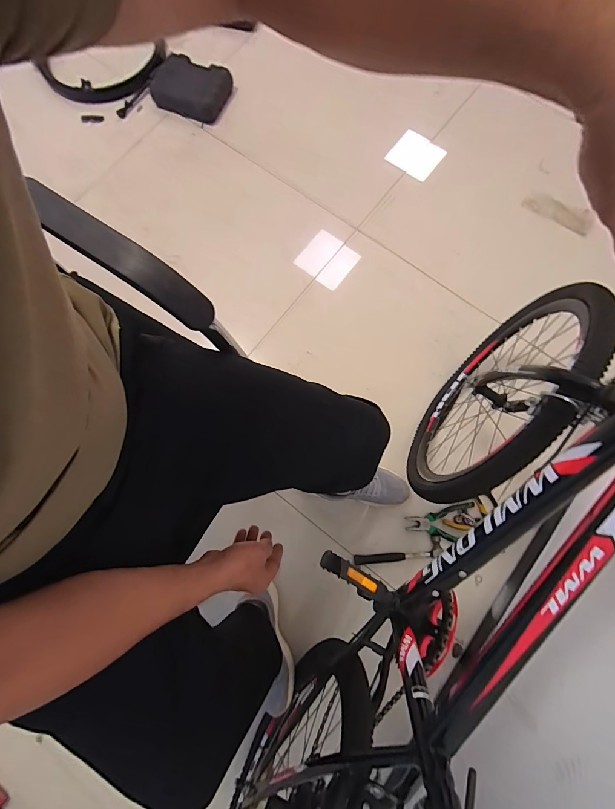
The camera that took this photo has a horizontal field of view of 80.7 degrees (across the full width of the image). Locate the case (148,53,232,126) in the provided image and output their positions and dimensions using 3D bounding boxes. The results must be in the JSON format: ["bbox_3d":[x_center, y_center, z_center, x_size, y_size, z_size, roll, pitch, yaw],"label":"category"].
[{"bbox_3d":[-0.402,-1.086,1.244,0.256,0.035,0.187,25,100,5],"label":"case"}]

